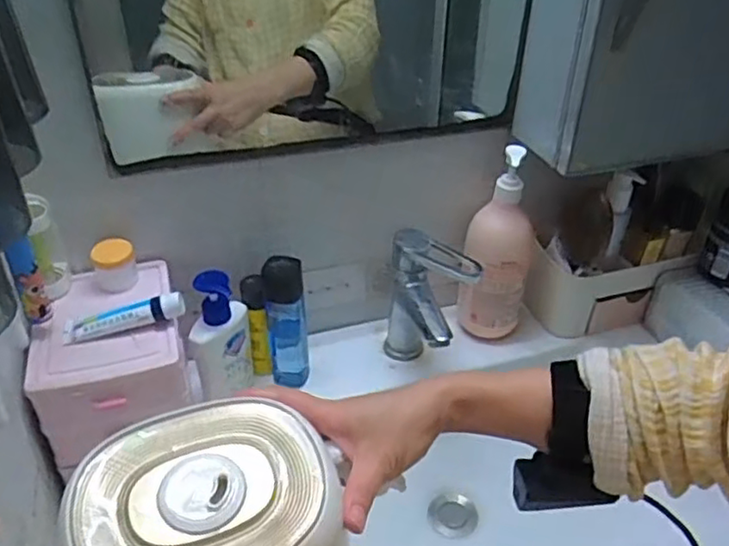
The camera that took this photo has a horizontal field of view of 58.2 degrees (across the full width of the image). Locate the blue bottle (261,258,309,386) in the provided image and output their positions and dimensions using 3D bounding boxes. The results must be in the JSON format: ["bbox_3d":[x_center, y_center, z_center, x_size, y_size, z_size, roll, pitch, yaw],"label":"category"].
[{"bbox_3d":[-0.088,0.055,0.747,0.045,0.162,0.034,-10,36,-15],"label":"blue bottle"}]

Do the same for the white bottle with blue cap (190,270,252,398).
[{"bbox_3d":[-0.155,0.070,0.719,0.037,0.153,0.069,17,38,22],"label":"white bottle with blue cap"}]

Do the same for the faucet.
[{"bbox_3d":[0.079,0.049,0.755,0.067,0.164,0.120,-16,38,-23],"label":"faucet"}]

